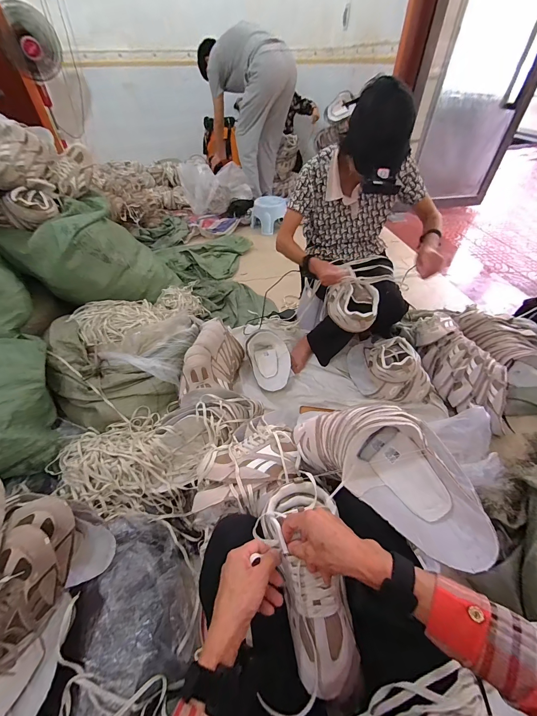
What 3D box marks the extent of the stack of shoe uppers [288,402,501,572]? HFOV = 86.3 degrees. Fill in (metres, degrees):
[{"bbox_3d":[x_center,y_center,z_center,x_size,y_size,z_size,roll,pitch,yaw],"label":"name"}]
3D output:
[{"bbox_3d":[0.206,0.190,0.513,0.159,0.160,0.352,-28,52,-23],"label":"stack of shoe uppers"}]

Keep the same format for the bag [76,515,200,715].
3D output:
[{"bbox_3d":[-0.272,0.523,0.631,0.183,0.141,0.343,-10,47,-9],"label":"bag"}]

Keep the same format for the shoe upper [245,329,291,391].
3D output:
[{"bbox_3d":[0.007,-0.009,1.171,0.171,0.100,0.275,-15,48,-14],"label":"shoe upper"}]

